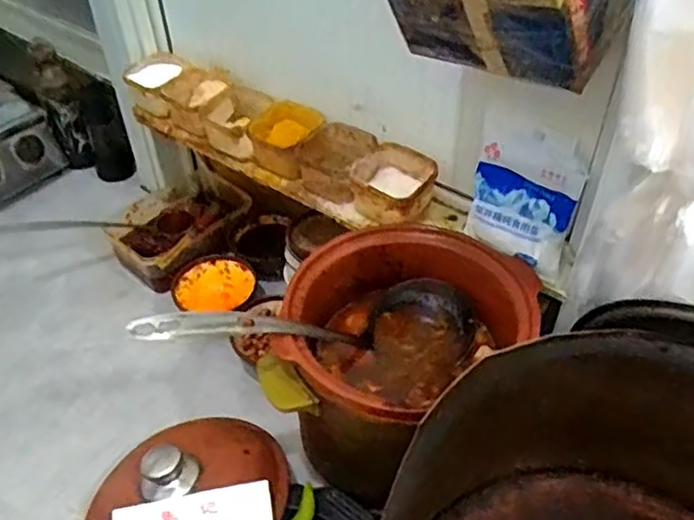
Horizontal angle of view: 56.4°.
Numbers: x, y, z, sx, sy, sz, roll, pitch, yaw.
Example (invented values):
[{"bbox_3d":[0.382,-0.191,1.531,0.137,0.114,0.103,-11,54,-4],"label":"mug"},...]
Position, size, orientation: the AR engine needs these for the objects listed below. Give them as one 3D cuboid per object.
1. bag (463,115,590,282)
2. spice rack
[{"bbox_3d":[0.185,-0.069,0.660,0.111,0.139,0.035,27,34,24],"label":"bag"},{"bbox_3d":[-0.107,-0.161,0.844,0.490,0.080,0.105,30,52,29],"label":"spice rack"}]

